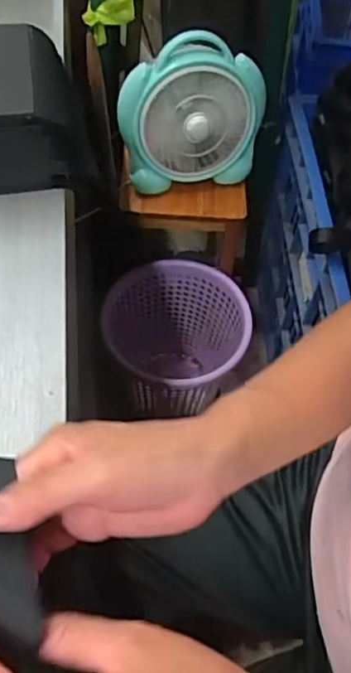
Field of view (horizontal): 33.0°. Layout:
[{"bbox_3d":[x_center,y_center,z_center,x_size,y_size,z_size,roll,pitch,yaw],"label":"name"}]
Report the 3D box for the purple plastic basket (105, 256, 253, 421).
[{"bbox_3d":[0.000,0.042,1.183,0.256,0.299,0.250,2,56,-2],"label":"purple plastic basket"}]

